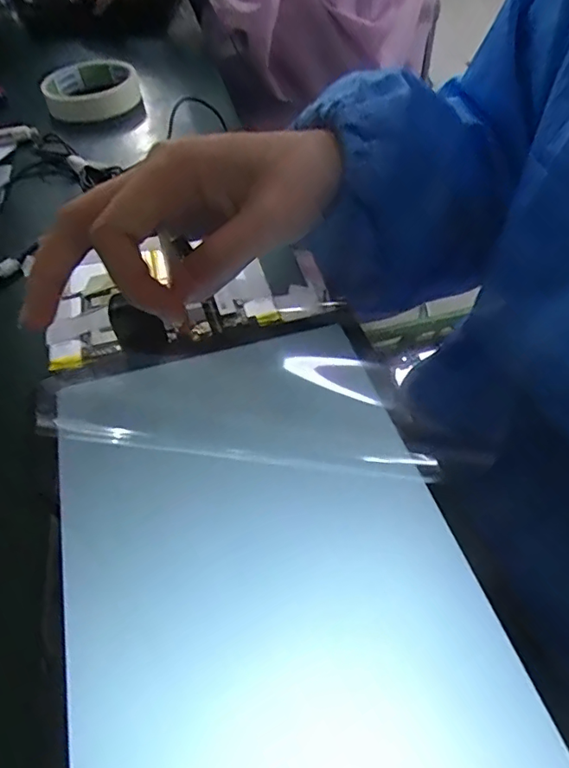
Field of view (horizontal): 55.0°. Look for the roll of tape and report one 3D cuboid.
[{"bbox_3d":[-0.187,-0.286,0.530,0.088,0.028,0.110,-21,51,-14],"label":"roll of tape"}]

